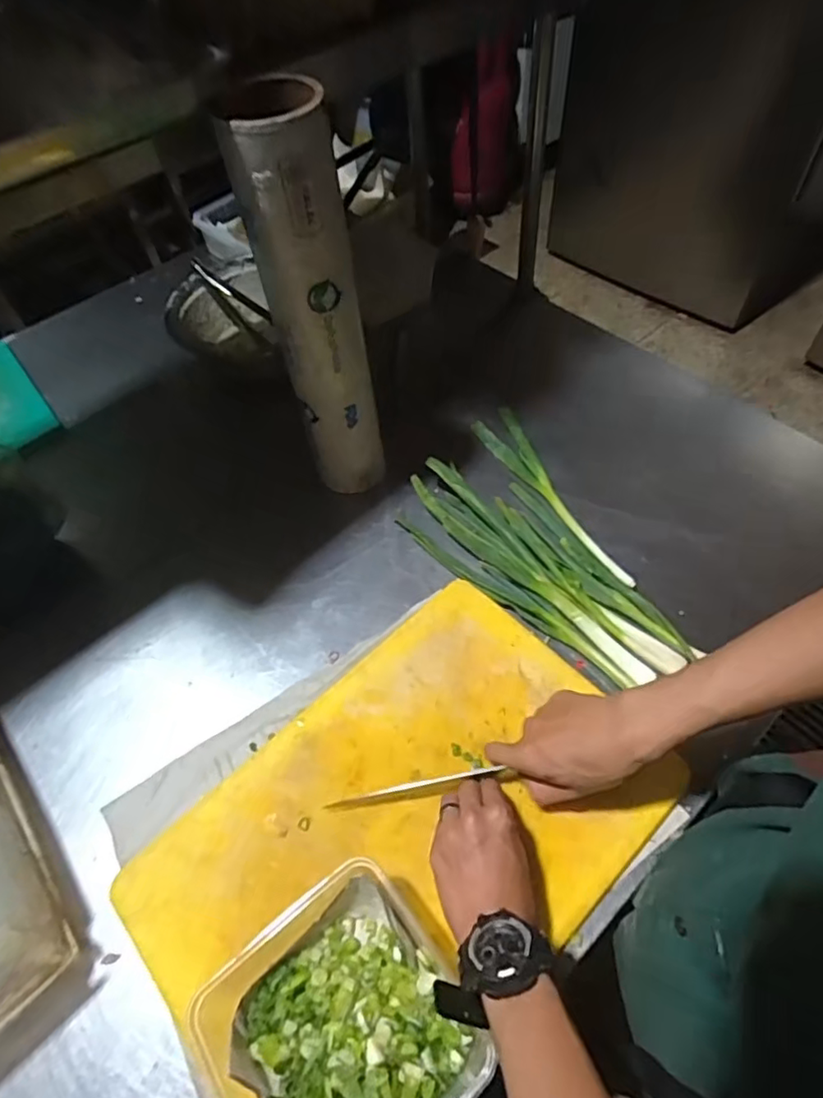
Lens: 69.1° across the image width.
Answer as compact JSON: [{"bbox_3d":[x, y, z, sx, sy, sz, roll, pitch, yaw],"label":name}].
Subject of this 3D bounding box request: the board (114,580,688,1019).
[{"bbox_3d":[0.000,0.243,0.534,0.437,0.018,0.293,-39,63,-19],"label":"board"}]

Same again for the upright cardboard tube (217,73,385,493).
[{"bbox_3d":[-0.088,-0.208,0.599,0.080,0.414,0.071,-13,56,-5],"label":"upright cardboard tube"}]

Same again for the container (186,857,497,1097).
[{"bbox_3d":[-0.053,0.347,0.428,0.170,0.068,0.164,-33,60,-17],"label":"container"}]

